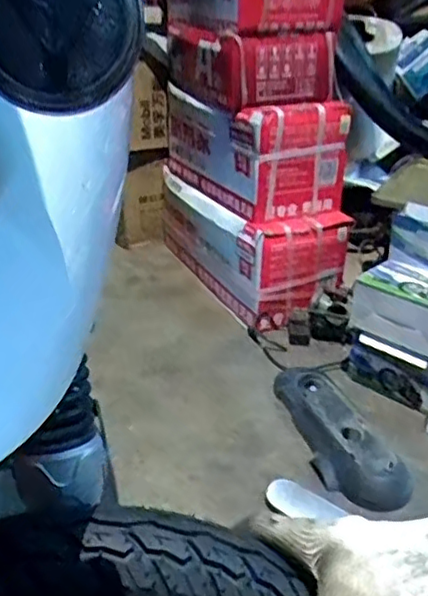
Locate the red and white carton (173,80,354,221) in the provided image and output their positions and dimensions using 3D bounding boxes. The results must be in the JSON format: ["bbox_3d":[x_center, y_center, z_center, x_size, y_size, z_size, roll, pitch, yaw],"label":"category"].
[{"bbox_3d":[0.074,-0.328,1.323,0.200,0.198,0.407,-13,31,-23],"label":"red and white carton"}]

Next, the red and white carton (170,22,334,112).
[{"bbox_3d":[0.071,-0.467,1.248,0.223,0.125,0.323,-10,29,-19],"label":"red and white carton"}]

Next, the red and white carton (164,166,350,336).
[{"bbox_3d":[0.070,-0.139,1.413,0.219,0.208,0.512,-13,30,-23],"label":"red and white carton"}]

